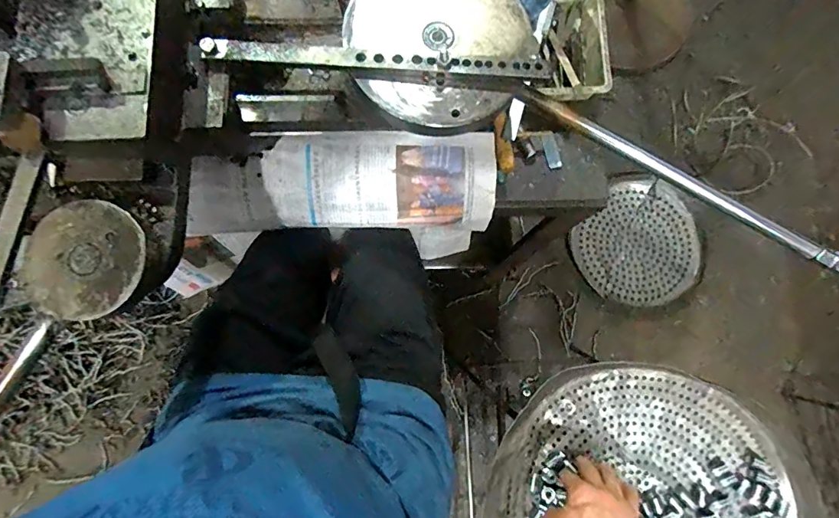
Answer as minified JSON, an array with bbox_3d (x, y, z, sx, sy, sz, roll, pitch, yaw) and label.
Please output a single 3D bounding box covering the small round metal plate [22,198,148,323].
[{"bbox_3d":[-0.276,0.000,0.362,0.093,0.008,0.096,0,79,-2],"label":"small round metal plate"}]

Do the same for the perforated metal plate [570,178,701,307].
[{"bbox_3d":[0.650,-0.036,1.283,0.339,0.018,0.352,0,85,-1],"label":"perforated metal plate"}]

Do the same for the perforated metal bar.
[{"bbox_3d":[-0.040,-0.195,0.423,0.327,0.018,0.027,2,79,-1],"label":"perforated metal bar"}]

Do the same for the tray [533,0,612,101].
[{"bbox_3d":[0.191,-0.289,0.570,0.107,0.058,0.181,0,79,-2],"label":"tray"}]

